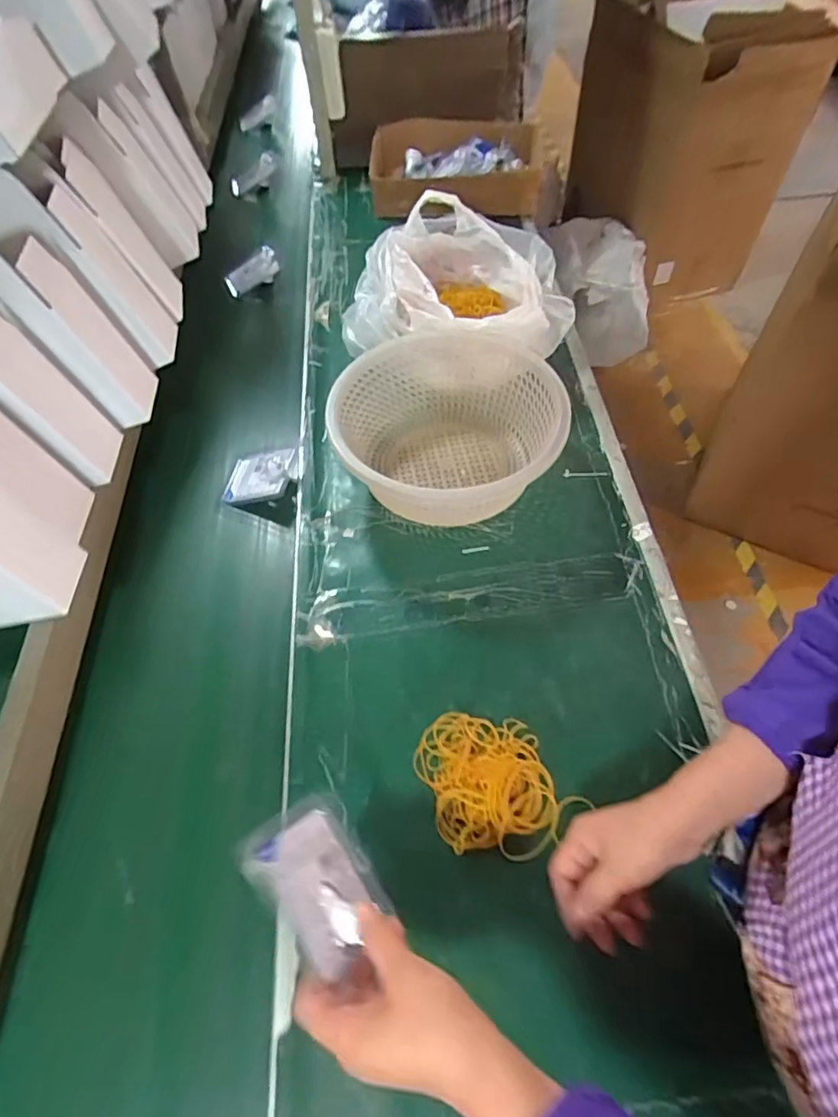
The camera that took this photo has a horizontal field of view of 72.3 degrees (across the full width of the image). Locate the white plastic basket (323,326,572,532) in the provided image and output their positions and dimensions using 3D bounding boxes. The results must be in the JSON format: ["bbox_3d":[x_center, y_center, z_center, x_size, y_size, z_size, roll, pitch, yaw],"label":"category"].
[{"bbox_3d":[0.036,-0.153,0.699,0.268,0.108,0.272,4,57,7],"label":"white plastic basket"}]

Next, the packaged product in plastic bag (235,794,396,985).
[{"bbox_3d":[-0.069,0.227,0.403,0.013,0.095,0.109,-47,65,22],"label":"packaged product in plastic bag"}]

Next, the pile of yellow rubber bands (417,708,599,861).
[{"bbox_3d":[0.066,0.202,0.520,0.115,0.026,0.132,-20,58,-9],"label":"pile of yellow rubber bands"}]

